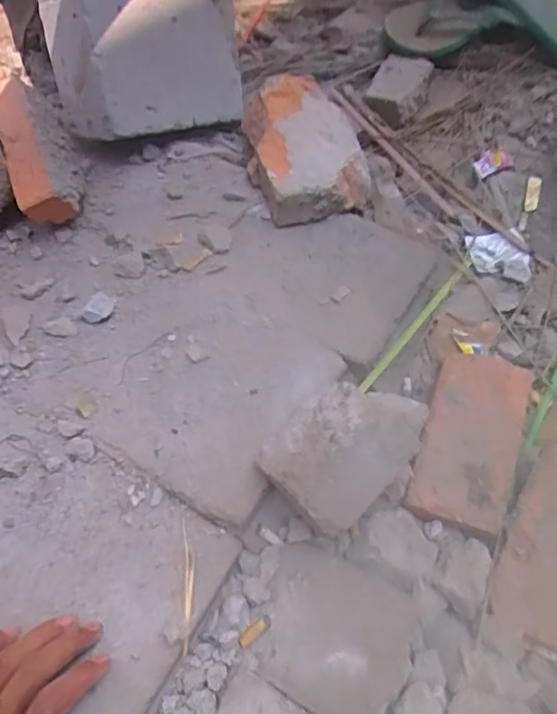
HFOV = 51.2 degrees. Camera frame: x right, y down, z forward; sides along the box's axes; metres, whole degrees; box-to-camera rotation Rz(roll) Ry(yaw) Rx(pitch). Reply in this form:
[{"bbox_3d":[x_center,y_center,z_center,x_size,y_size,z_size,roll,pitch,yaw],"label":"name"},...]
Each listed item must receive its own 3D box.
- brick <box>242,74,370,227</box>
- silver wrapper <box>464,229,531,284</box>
[{"bbox_3d":[0.025,-0.253,0.684,0.119,0.056,0.229,-8,56,-6],"label":"brick"},{"bbox_3d":[0.251,-0.113,0.658,0.064,0.012,0.067,-8,59,-7],"label":"silver wrapper"}]

